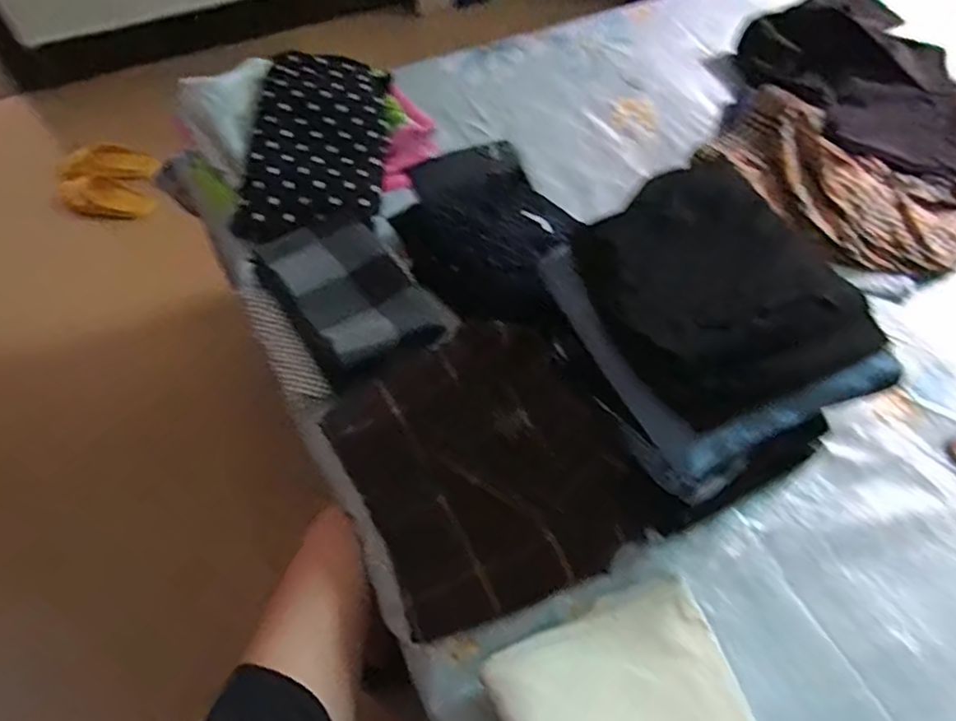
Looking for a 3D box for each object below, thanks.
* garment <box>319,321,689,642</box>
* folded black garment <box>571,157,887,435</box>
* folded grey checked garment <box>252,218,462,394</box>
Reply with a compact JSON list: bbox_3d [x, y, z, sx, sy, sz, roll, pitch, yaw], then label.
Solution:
[{"bbox_3d":[0.000,0.112,0.646,0.266,0.064,0.296,-31,62,-15],"label":"garment"},{"bbox_3d":[0.221,-0.070,0.576,0.208,0.058,0.236,-24,61,-15],"label":"folded black garment"},{"bbox_3d":[-0.150,-0.082,0.731,0.152,0.037,0.224,-30,63,-19],"label":"folded grey checked garment"}]

